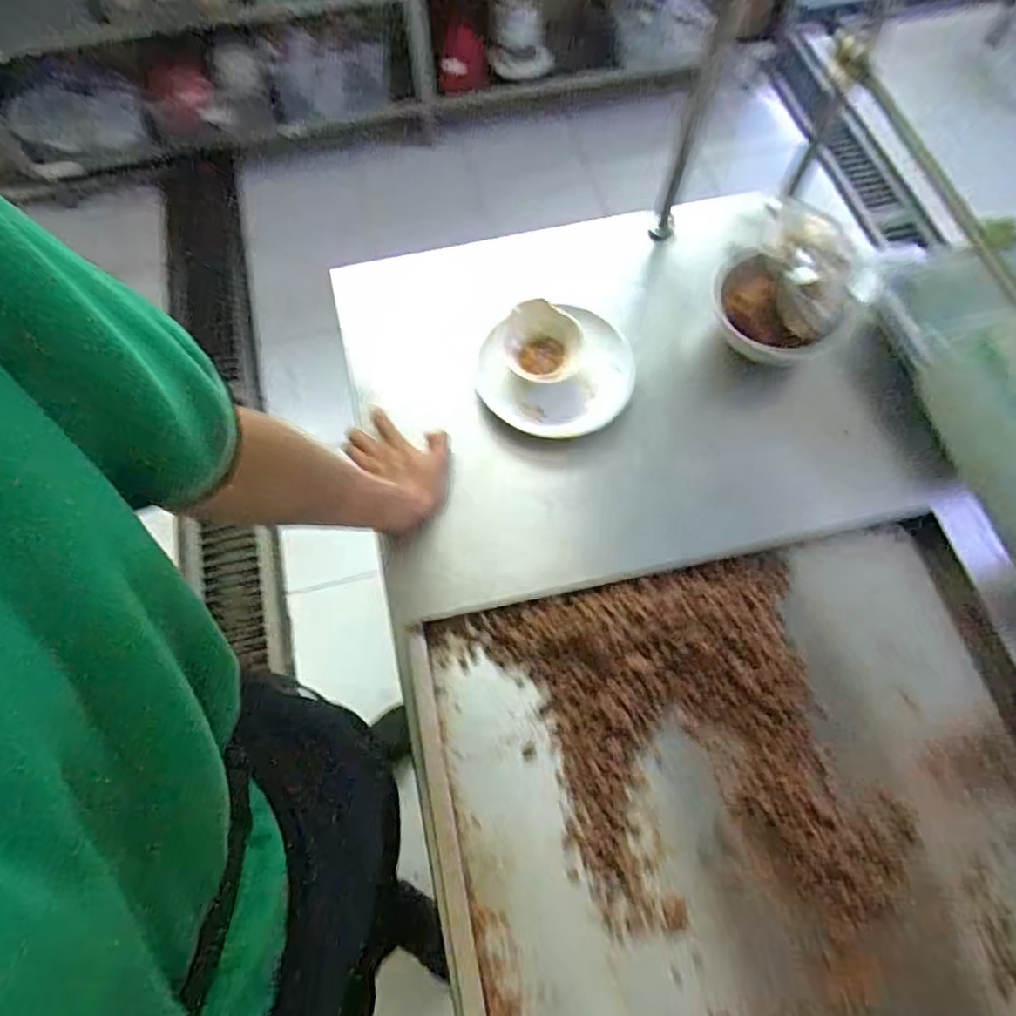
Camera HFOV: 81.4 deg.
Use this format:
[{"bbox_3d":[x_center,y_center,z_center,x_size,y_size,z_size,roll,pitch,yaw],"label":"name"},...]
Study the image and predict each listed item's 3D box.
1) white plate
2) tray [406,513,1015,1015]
[{"bbox_3d":[0.059,-0.176,0.734,0.187,0.026,0.177,2,68,1],"label":"white plate"},{"bbox_3d":[0.247,0.306,0.569,0.610,0.050,0.510,-11,69,-4],"label":"tray"}]

